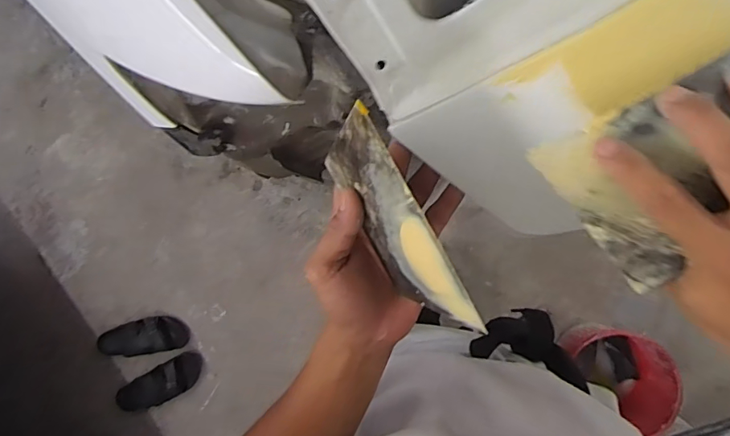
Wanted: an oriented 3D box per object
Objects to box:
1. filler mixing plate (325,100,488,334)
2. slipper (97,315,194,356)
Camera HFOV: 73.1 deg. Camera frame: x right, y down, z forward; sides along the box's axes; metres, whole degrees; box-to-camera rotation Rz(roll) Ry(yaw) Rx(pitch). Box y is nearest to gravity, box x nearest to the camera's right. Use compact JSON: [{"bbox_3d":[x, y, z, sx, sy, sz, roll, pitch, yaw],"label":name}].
[{"bbox_3d":[0.017,0.004,0.311,0.004,0.090,0.139,-33,99,-20],"label":"filler mixing plate"},{"bbox_3d":[-0.717,0.383,1.592,0.292,0.061,0.115,-11,87,8],"label":"slipper"}]

